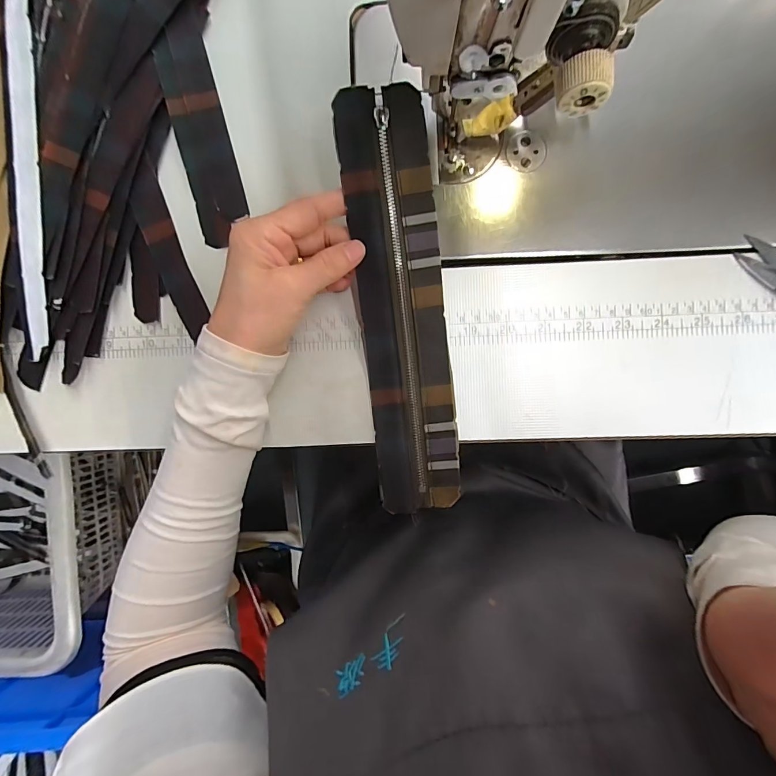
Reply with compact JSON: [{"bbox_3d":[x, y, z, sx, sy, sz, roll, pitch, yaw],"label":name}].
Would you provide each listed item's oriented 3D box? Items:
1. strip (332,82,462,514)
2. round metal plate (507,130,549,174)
[{"bbox_3d":[0.010,-0.043,0.257,0.055,0.026,0.251,-7,104,-1],"label":"strip"},{"bbox_3d":[0.094,-0.162,0.272,0.026,0.006,0.025,-4,101,0],"label":"round metal plate"}]

